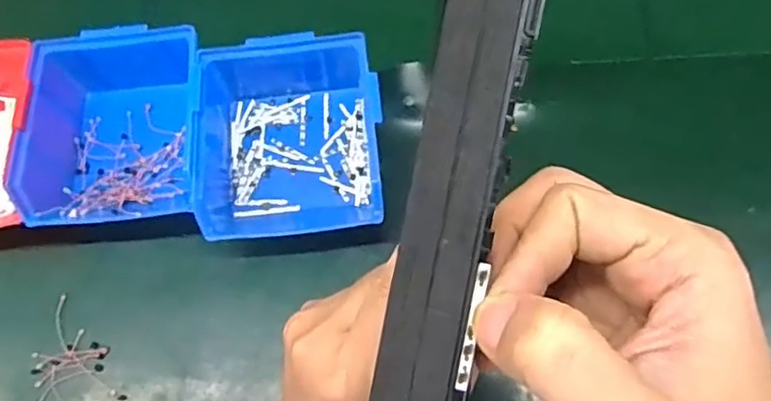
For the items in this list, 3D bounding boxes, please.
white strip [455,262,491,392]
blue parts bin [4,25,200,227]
[{"bbox_3d":[0.026,0.037,0.181,0.004,0.004,0.038,11,91,7],"label":"white strip"},{"bbox_3d":[-0.190,-0.052,0.451,0.124,0.066,0.143,-4,68,1],"label":"blue parts bin"}]

